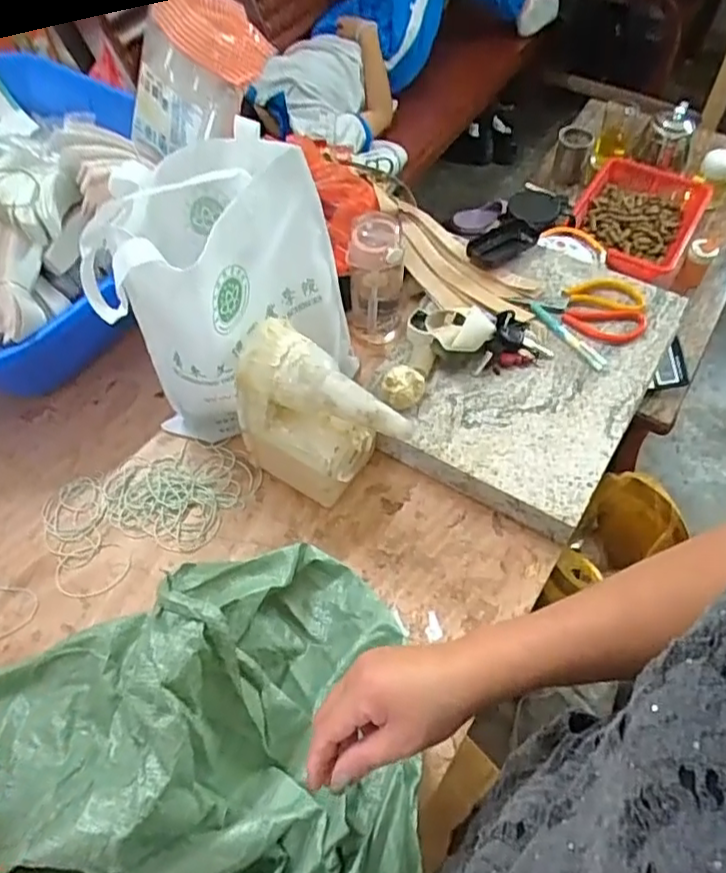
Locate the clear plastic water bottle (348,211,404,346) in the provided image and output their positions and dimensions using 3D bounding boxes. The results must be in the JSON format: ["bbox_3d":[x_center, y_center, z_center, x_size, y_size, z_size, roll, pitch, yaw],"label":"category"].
[{"bbox_3d":[0.019,-0.205,0.819,0.073,0.179,0.070,-1,56,2],"label":"clear plastic water bottle"}]

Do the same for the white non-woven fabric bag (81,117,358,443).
[{"bbox_3d":[-0.141,-0.141,0.706,0.225,0.321,0.207,2,57,4],"label":"white non-woven fabric bag"}]

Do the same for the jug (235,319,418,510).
[{"bbox_3d":[-0.040,-0.002,0.677,0.176,0.208,0.091,29,62,20],"label":"jug"}]

